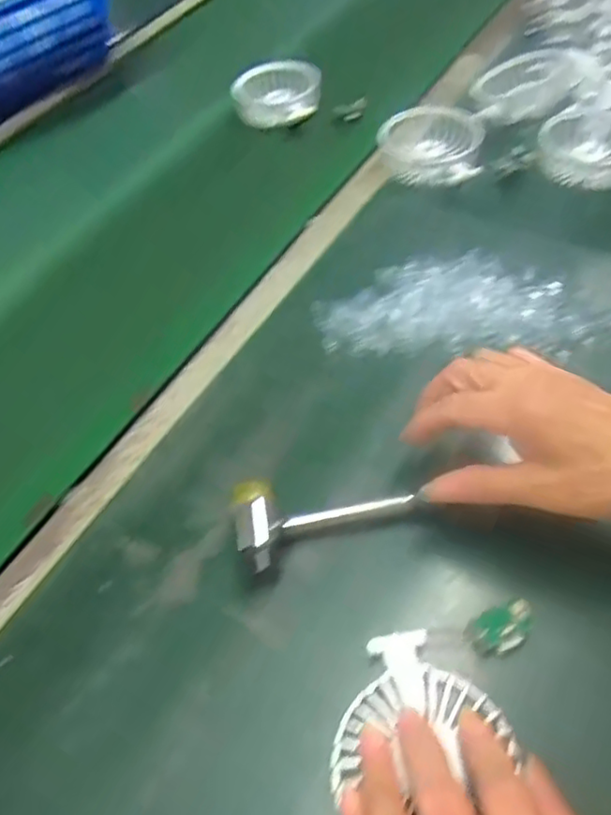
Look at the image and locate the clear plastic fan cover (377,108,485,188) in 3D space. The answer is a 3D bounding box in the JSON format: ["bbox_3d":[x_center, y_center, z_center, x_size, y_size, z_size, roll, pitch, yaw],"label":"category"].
[{"bbox_3d":[0.115,-0.241,0.582,0.090,0.029,0.087,10,55,13],"label":"clear plastic fan cover"}]

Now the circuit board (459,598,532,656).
[{"bbox_3d":[0.104,0.117,0.333,0.036,0.010,0.022,-25,55,-13],"label":"circuit board"}]

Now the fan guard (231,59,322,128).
[{"bbox_3d":[-0.030,-0.341,0.682,0.092,0.030,0.095,1,54,6],"label":"fan guard"}]

